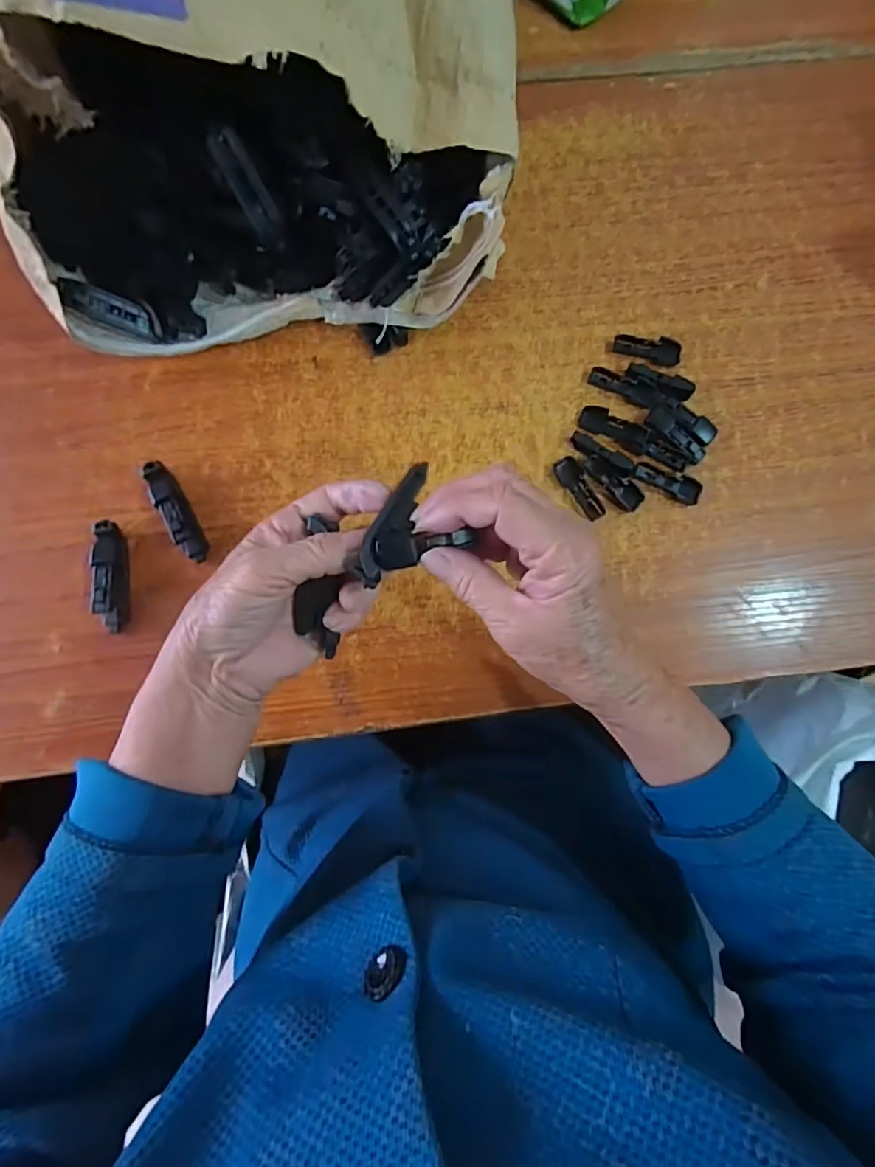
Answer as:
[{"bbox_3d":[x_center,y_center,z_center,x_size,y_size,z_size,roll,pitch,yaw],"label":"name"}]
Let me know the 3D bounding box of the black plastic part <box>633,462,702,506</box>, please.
[{"bbox_3d":[0.173,-0.076,0.400,0.052,0.007,0.018,28,84,2],"label":"black plastic part"}]

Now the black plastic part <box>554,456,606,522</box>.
[{"bbox_3d":[0.106,-0.071,0.399,0.018,0.008,0.052,-31,85,-4],"label":"black plastic part"}]

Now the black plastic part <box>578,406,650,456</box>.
[{"bbox_3d":[0.134,-0.117,0.401,0.054,0.013,0.020,28,84,2],"label":"black plastic part"}]

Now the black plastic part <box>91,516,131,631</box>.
[{"bbox_3d":[-0.227,-0.006,0.369,0.018,0.018,0.074,-6,84,-2],"label":"black plastic part"}]

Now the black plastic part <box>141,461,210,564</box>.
[{"bbox_3d":[-0.185,-0.051,0.378,0.017,0.022,0.075,-30,85,-4],"label":"black plastic part"}]

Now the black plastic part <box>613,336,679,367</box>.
[{"bbox_3d":[0.164,-0.181,0.415,0.052,0.007,0.021,3,84,-1],"label":"black plastic part"}]

